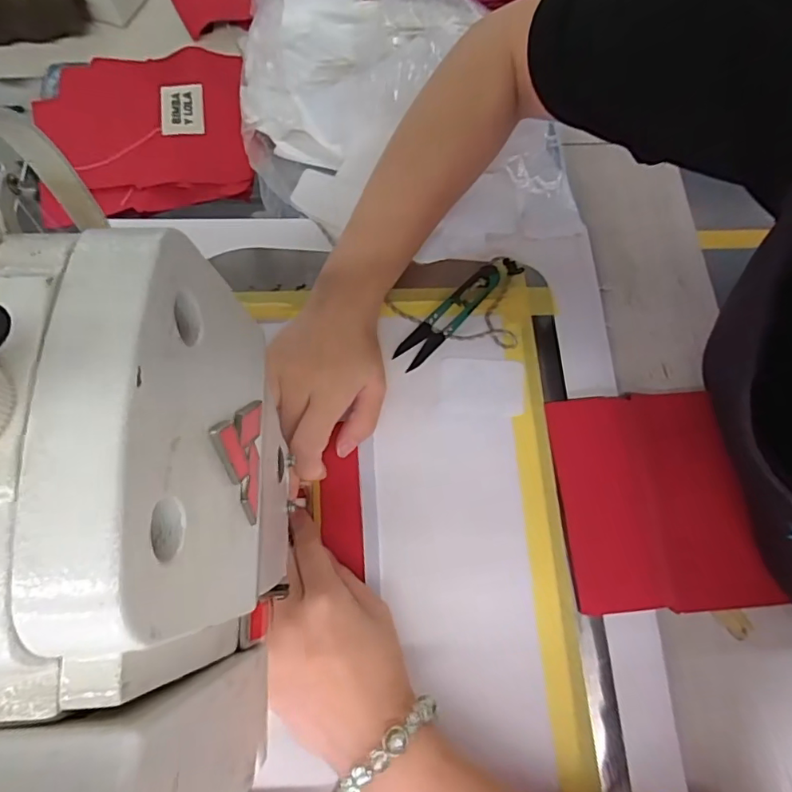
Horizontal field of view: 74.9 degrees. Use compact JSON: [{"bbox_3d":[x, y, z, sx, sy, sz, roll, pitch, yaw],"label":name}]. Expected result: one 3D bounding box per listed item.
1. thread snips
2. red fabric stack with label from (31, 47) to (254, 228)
[{"bbox_3d":[0.040,-0.061,0.392,0.023,0.007,0.104,42,75,13],"label":"thread snips"},{"bbox_3d":[-0.220,-0.230,0.450,0.173,0.019,0.171,-9,71,-4],"label":"red fabric stack with label"}]

